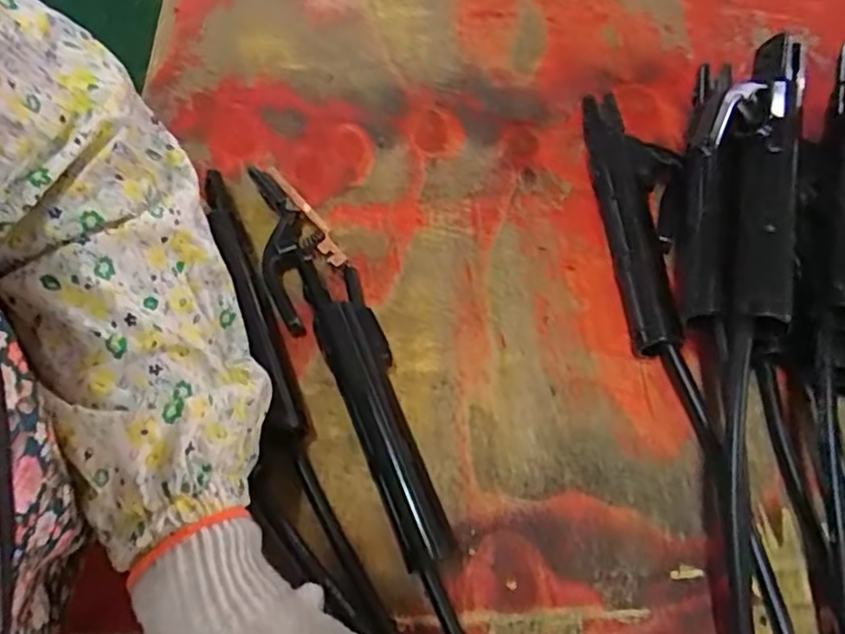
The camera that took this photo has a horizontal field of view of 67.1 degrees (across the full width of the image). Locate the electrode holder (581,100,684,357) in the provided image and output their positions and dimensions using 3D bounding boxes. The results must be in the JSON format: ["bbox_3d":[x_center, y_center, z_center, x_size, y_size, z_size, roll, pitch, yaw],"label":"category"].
[{"bbox_3d":[0.141,-0.068,0.416,0.048,0.030,0.193,-1,64,0],"label":"electrode holder"}]

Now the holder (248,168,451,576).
[{"bbox_3d":[-0.047,0.017,0.381,0.048,0.029,0.261,-25,67,-12],"label":"holder"}]

